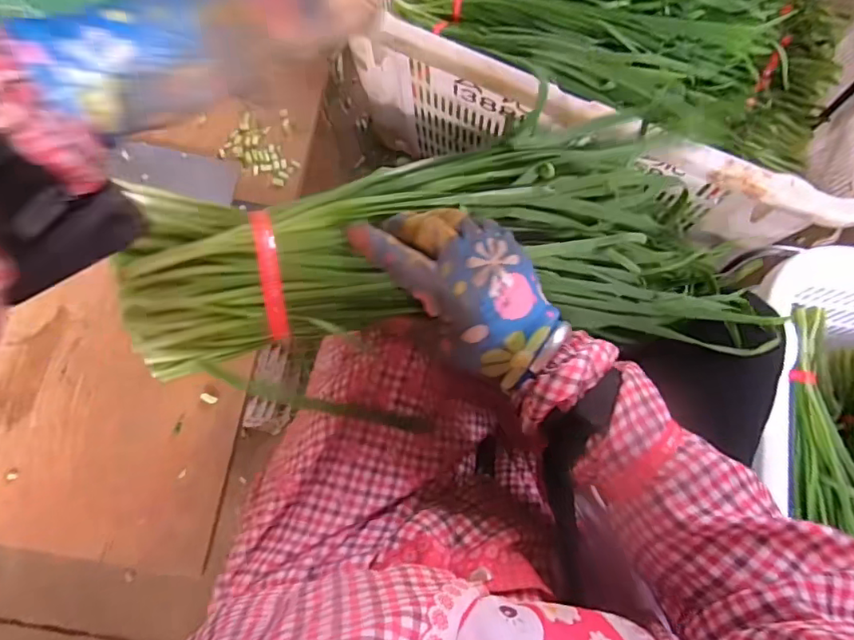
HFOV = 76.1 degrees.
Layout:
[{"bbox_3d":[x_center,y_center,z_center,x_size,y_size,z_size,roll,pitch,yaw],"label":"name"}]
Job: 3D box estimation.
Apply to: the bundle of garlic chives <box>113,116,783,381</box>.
[{"bbox_3d":[0.028,-0.047,0.407,0.442,0.067,0.193,-7,73,-18],"label":"bundle of garlic chives"}]

